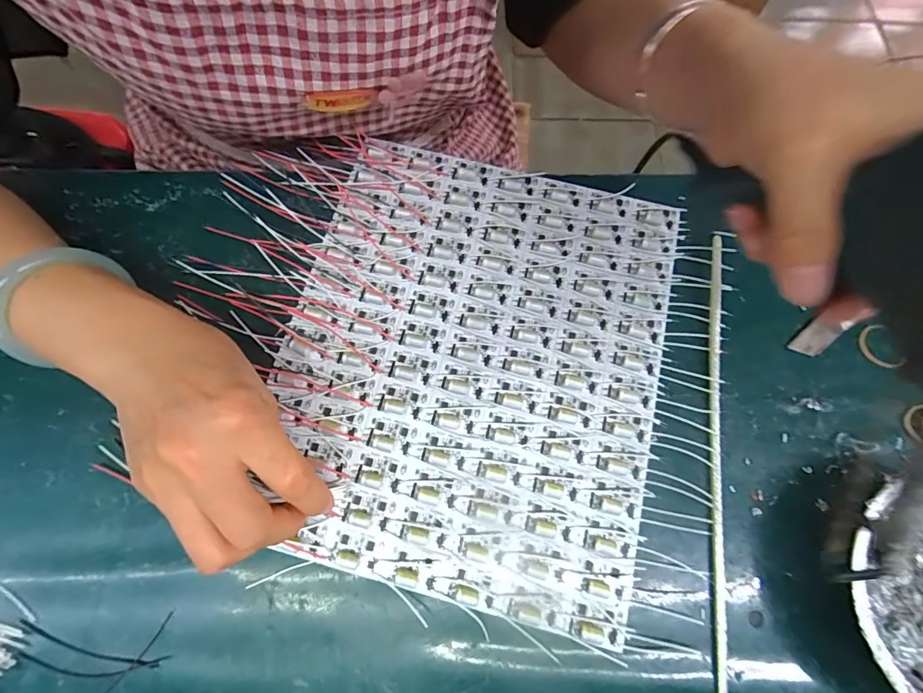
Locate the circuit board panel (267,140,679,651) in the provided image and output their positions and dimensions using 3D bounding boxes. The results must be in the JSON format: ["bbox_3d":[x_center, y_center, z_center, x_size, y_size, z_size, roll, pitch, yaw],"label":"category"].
[{"bbox_3d":[0.005,0.004,0.285,0.238,0.009,0.281,14,73,3],"label":"circuit board panel"}]

